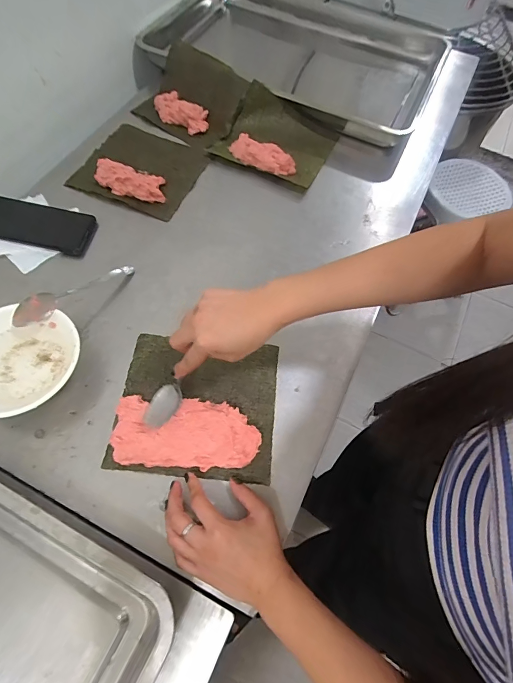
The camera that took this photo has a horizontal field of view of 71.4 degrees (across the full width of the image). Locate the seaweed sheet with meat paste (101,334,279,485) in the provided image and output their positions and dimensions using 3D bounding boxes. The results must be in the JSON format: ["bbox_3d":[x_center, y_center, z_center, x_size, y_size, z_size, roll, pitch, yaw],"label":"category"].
[{"bbox_3d":[-0.073,0.077,0.450,0.193,0.018,0.173,6,65,-1],"label":"seaweed sheet with meat paste"}]

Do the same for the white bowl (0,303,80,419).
[{"bbox_3d":[-0.292,0.028,0.442,0.135,0.048,0.135,1,65,-3],"label":"white bowl"}]

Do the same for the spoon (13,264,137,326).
[{"bbox_3d":[-0.244,-0.071,0.489,0.033,0.017,0.174,40,51,14],"label":"spoon"}]

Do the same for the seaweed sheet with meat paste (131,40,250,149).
[{"bbox_3d":[-0.127,-0.470,0.679,0.194,0.057,0.165,26,67,8],"label":"seaweed sheet with meat paste"}]

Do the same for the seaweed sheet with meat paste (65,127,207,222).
[{"bbox_3d":[-0.201,-0.313,0.622,0.195,0.033,0.176,21,66,6],"label":"seaweed sheet with meat paste"}]

